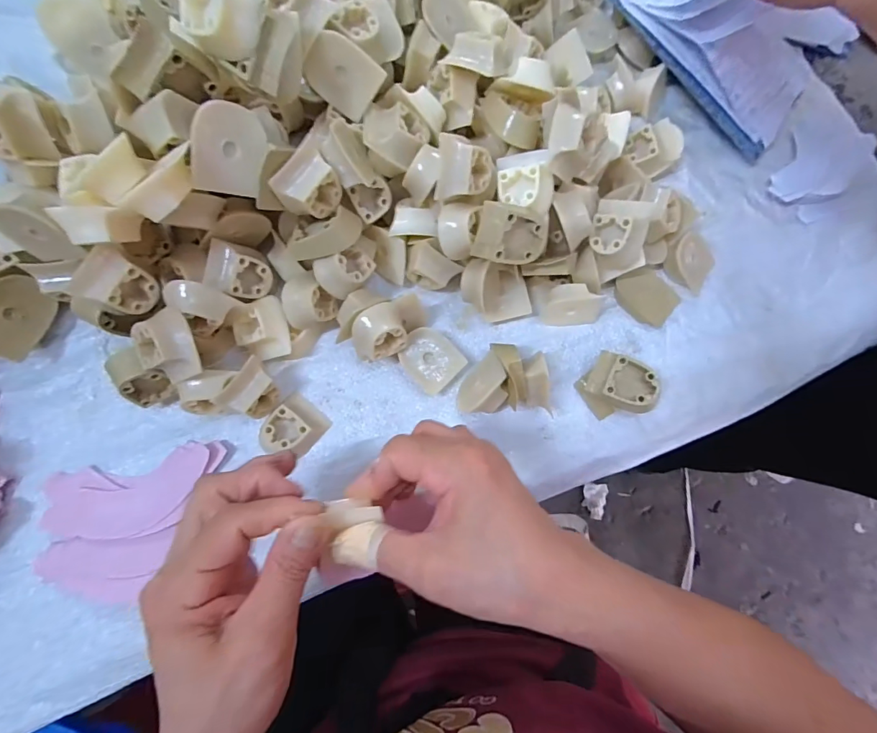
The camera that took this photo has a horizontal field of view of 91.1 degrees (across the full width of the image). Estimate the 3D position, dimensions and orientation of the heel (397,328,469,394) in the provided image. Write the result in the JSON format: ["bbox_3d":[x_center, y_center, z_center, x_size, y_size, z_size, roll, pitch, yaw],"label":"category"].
[{"bbox_3d":[-0.007,-0.006,0.352,0.040,0.021,0.048,-42,85,-14],"label":"heel"}]

